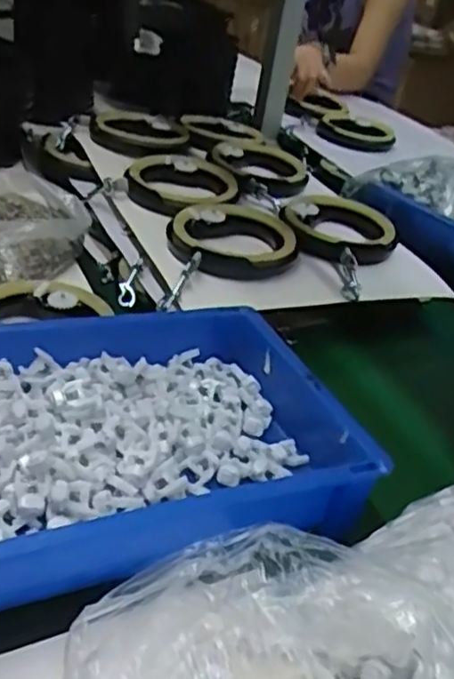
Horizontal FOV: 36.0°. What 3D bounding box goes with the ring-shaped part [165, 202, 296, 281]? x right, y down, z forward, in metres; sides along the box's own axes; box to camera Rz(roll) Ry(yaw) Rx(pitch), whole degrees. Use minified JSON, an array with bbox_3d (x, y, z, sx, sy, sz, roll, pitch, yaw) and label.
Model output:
[{"bbox_3d":[0.007,-0.106,0.709,0.126,0.019,0.127,5,37,-4],"label":"ring-shaped part"}]

